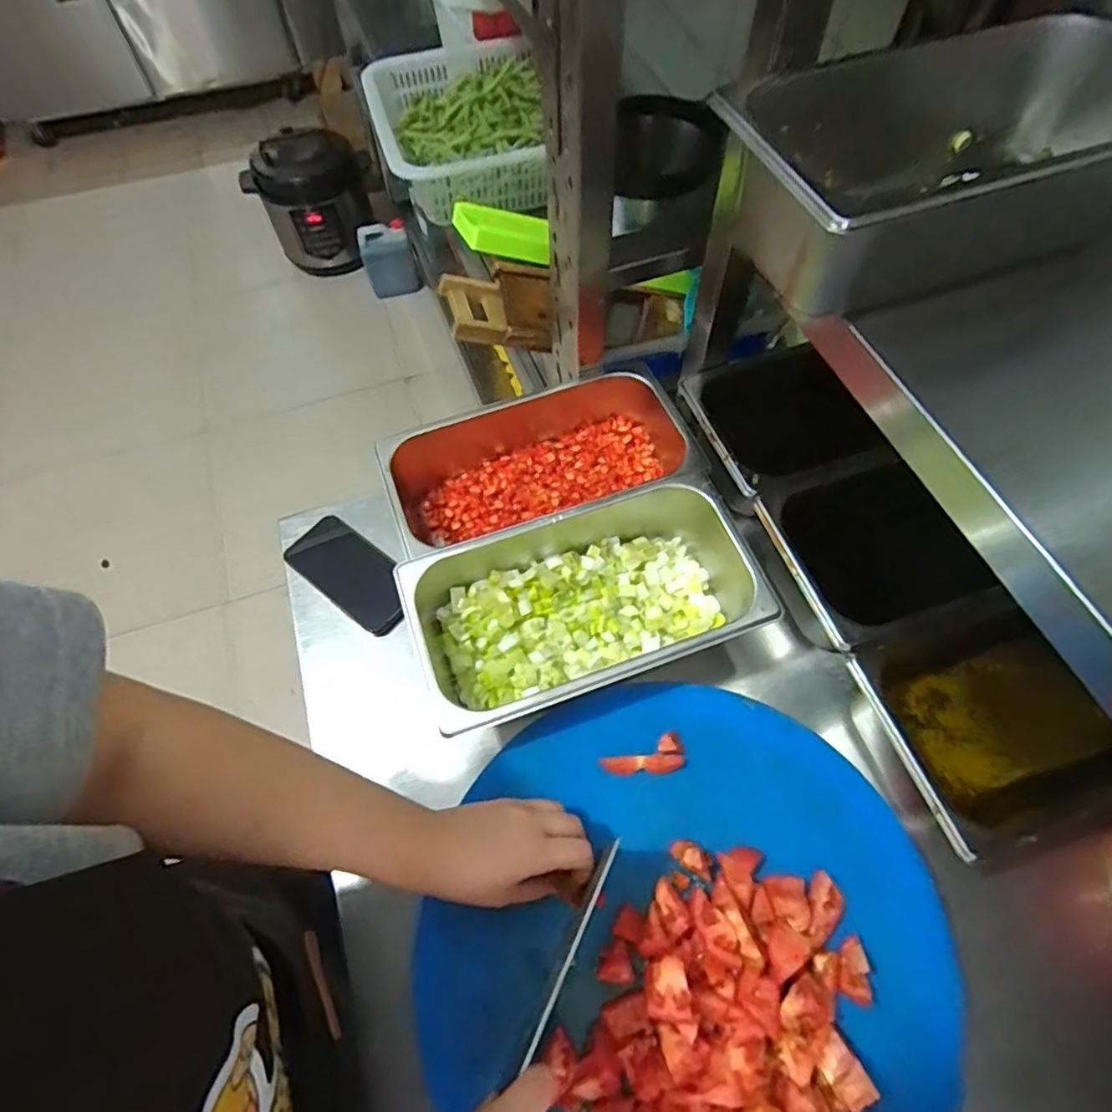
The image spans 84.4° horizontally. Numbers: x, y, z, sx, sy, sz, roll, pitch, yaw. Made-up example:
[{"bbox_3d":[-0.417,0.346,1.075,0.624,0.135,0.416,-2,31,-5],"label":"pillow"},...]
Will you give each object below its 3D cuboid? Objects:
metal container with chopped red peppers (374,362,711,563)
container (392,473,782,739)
[{"bbox_3d":[-0.007,-0.091,0.684,0.323,0.102,0.173,-17,63,-8],"label":"metal container with chopped red peppers"},{"bbox_3d":[0.036,0.051,0.606,0.336,0.098,0.179,-18,63,-8],"label":"container"}]

